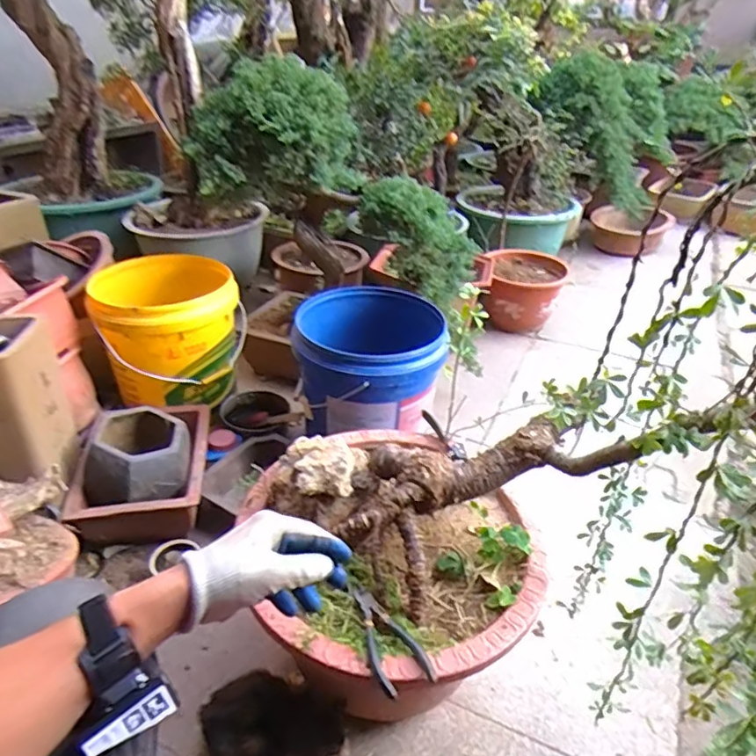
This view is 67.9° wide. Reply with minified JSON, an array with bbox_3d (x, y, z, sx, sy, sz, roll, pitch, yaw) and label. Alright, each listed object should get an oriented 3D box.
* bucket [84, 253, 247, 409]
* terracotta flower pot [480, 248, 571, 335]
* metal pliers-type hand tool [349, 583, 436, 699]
[{"bbox_3d":[-0.484,-0.117,1.335,0.313,0.243,0.323,-10,36,-17],"label":"bucket"},{"bbox_3d":[0.487,-0.290,1.898,0.267,0.201,0.294,8,34,8],"label":"terracotta flower pot"},{"bbox_3d":[0.010,0.301,0.669,0.063,0.018,0.153,-10,36,-18],"label":"metal pliers-type hand tool"}]

